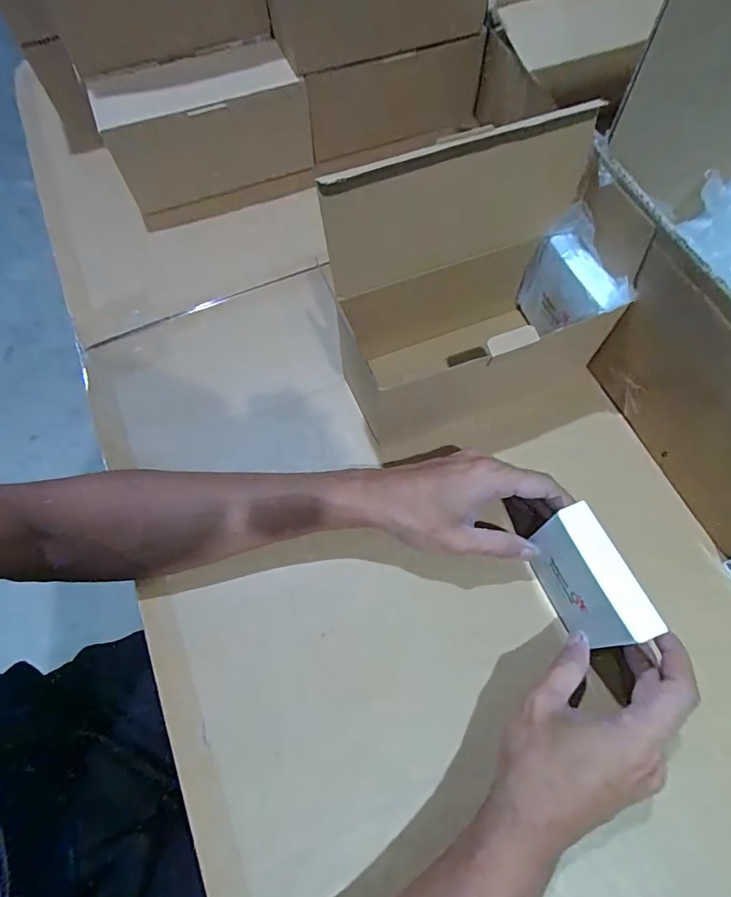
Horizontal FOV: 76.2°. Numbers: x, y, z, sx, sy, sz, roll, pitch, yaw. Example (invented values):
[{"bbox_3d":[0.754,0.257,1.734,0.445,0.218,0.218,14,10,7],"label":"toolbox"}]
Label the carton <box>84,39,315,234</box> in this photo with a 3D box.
[{"bbox_3d":[-0.176,-0.355,0.535,0.214,0.121,0.092,-21,66,-10],"label":"carton"}]

